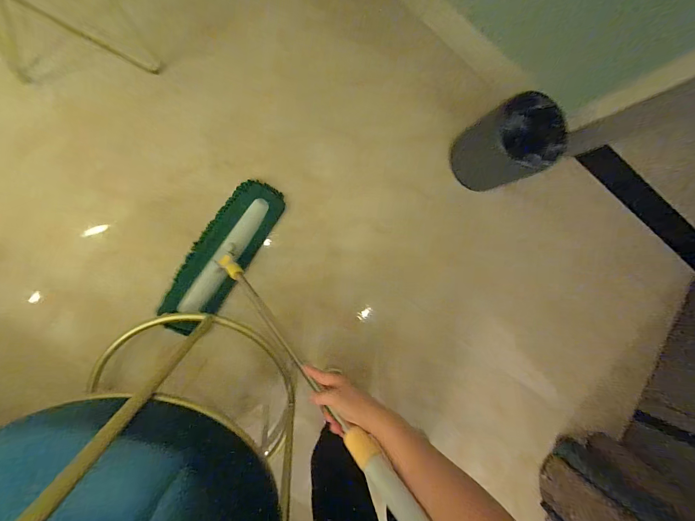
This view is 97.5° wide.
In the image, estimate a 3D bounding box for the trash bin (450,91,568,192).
[{"bbox_3d":[0.475,-0.346,0.935,0.185,0.243,0.219,-31,95,-7],"label":"trash bin"}]

